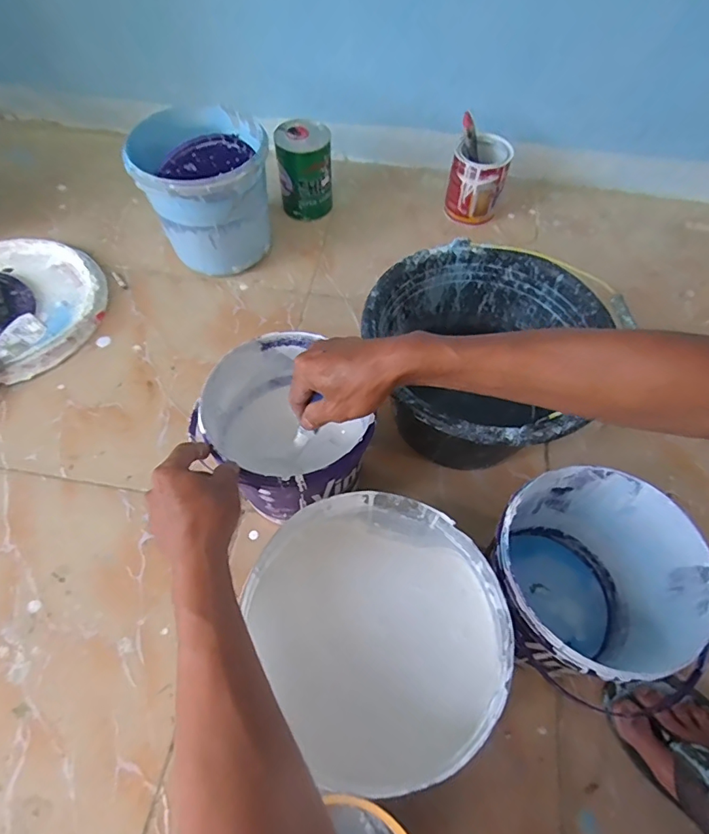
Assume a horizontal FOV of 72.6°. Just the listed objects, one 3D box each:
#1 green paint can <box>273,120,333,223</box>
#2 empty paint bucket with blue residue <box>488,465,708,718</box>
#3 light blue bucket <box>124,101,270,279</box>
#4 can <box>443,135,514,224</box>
[{"bbox_3d":[-0.092,-0.458,0.904,0.098,0.140,0.111,-4,58,-3],"label":"green paint can"},{"bbox_3d":[0.228,0.176,0.509,0.187,0.183,0.181,0,58,-1],"label":"empty paint bucket with blue residue"},{"bbox_3d":[-0.242,-0.370,0.819,0.192,0.204,0.207,1,59,-1],"label":"light blue bucket"},{"bbox_3d":[0.232,-0.445,0.910,0.099,0.116,0.107,18,59,10],"label":"can"}]

